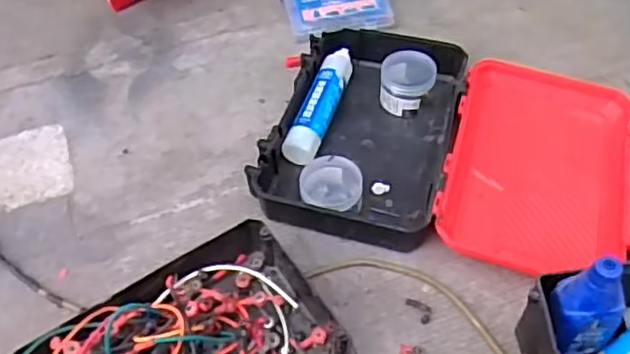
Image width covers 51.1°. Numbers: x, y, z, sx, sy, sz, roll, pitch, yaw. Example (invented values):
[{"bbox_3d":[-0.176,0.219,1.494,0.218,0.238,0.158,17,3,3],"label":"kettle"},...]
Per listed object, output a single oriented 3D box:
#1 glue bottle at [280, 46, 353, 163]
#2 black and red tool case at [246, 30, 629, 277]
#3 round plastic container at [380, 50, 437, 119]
[{"bbox_3d":[0.011,-0.106,1.026,0.050,0.056,0.243,13,54,14],"label":"glue bottle"},{"bbox_3d":[0.207,-0.047,0.961,0.529,0.068,0.372,11,53,12],"label":"black and red tool case"},{"bbox_3d":[0.146,-0.146,1.044,0.086,0.070,0.087,1,52,5],"label":"round plastic container"}]

